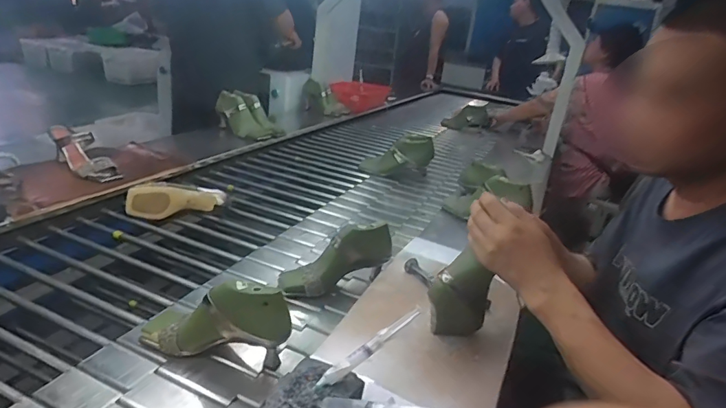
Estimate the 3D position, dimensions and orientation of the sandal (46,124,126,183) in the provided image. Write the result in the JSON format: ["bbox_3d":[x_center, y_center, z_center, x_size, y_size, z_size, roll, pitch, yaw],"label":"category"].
[{"bbox_3d":[-0.703,-0.125,1.198,0.219,0.096,0.088,40,27,4],"label":"sandal"}]

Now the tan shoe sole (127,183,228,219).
[{"bbox_3d":[-0.440,-0.004,1.141,0.224,0.077,0.065,-2,24,-23],"label":"tan shoe sole"}]

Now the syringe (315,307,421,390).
[{"bbox_3d":[0.010,0.178,0.593,0.160,0.014,0.021,-32,38,-20],"label":"syringe"}]

